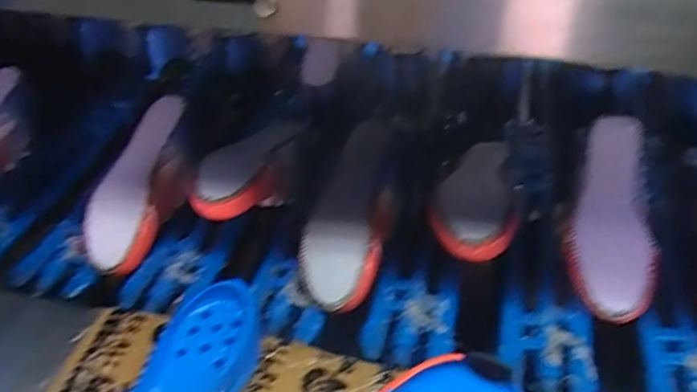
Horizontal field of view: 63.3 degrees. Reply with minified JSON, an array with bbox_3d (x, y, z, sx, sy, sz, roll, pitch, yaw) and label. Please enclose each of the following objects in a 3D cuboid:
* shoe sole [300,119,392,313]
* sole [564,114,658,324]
[{"bbox_3d":[0.004,0.016,0.661,0.086,0.044,0.237,9,63,12],"label":"shoe sole"},{"bbox_3d":[0.295,0.013,0.634,0.086,0.023,0.244,8,67,11],"label":"sole"}]

